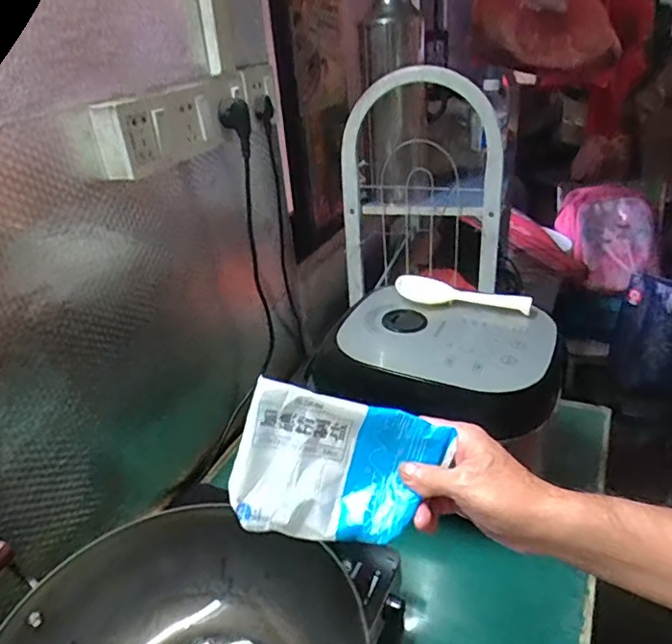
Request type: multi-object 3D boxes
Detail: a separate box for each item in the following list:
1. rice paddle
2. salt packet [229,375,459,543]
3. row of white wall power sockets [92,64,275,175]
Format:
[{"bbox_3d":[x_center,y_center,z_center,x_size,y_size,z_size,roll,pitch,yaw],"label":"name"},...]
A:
[{"bbox_3d":[0.184,-0.040,0.824,0.193,0.030,0.049,4,30,17],"label":"rice paddle"},{"bbox_3d":[0.000,0.117,0.446,0.155,0.114,0.024,14,1,-4],"label":"salt packet"},{"bbox_3d":[-0.186,-0.287,0.782,0.054,0.087,0.368,7,31,21],"label":"row of white wall power sockets"}]

